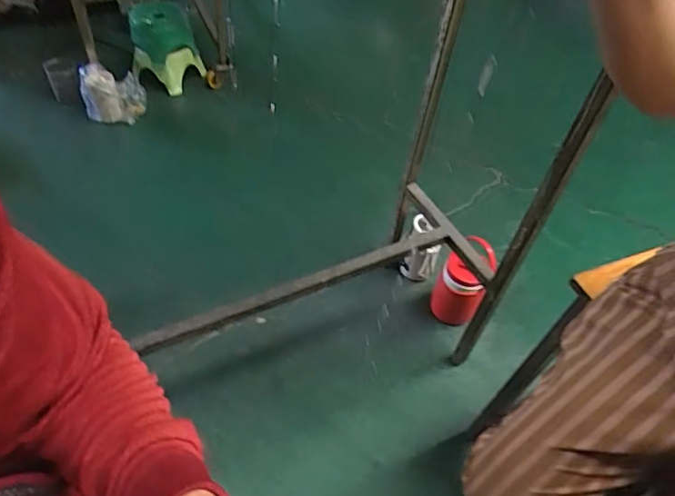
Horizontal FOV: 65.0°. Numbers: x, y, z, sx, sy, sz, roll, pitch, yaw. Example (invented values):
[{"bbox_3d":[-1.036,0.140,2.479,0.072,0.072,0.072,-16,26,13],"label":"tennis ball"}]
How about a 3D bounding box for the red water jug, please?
[{"bbox_3d":[0.344,0.101,1.463,0.130,0.270,0.114,29,52,18],"label":"red water jug"}]

